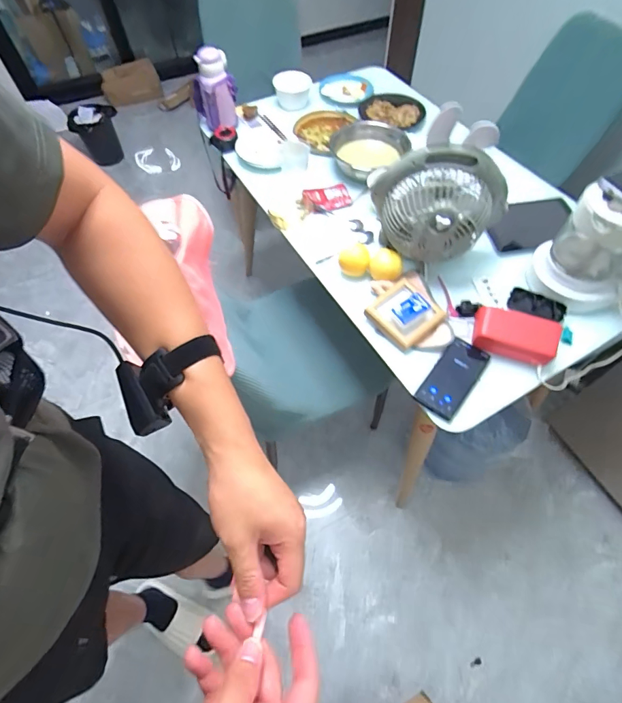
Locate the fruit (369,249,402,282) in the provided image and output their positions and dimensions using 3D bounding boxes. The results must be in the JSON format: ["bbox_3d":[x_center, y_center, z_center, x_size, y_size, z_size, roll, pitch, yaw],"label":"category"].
[{"bbox_3d":[0.162,-0.184,0.869,0.071,0.065,0.065,11,60,8],"label":"fruit"}]

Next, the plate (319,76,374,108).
[{"bbox_3d":[0.111,-0.848,1.283,0.158,0.030,0.156,-1,59,1],"label":"plate"}]

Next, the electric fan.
[{"bbox_3d":[0.257,-0.275,0.810,0.256,0.246,0.132,11,60,8],"label":"electric fan"}]

